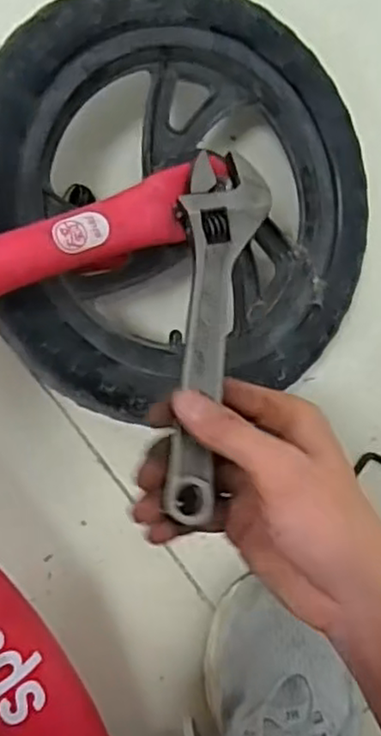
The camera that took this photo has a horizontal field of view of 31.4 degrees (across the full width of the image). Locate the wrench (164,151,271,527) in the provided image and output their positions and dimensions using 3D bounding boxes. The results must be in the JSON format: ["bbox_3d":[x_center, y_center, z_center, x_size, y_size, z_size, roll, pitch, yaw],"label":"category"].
[{"bbox_3d":[0.011,-0.021,0.333,0.041,0.008,0.187,10,73,-9],"label":"wrench"}]

